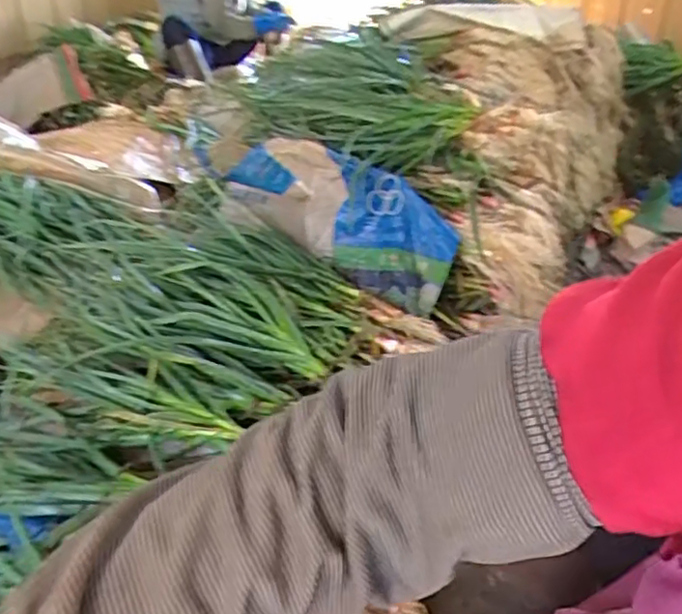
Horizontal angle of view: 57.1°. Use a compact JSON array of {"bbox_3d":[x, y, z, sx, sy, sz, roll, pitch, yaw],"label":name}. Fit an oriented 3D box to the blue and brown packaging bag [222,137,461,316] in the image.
[{"bbox_3d":[0.003,-0.161,1.038,0.398,0.172,0.115,28,39,15],"label":"blue and brown packaging bag"}]

